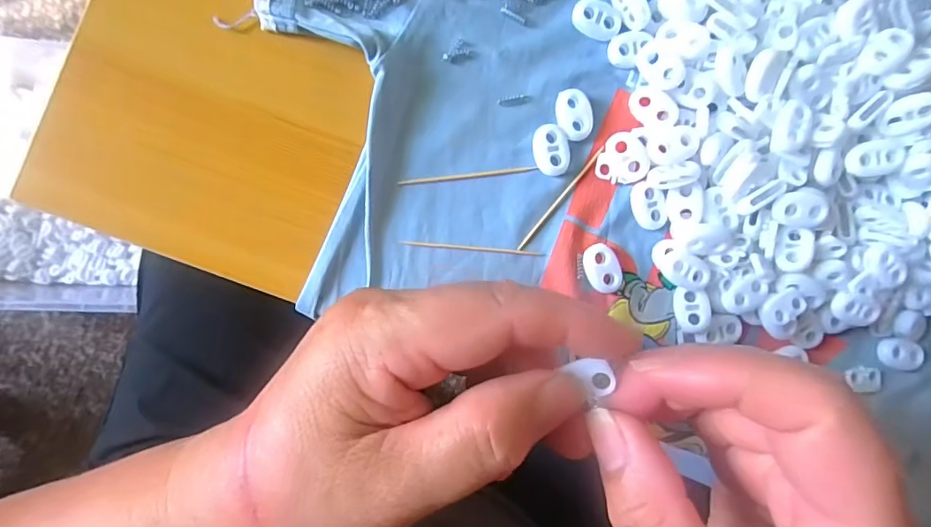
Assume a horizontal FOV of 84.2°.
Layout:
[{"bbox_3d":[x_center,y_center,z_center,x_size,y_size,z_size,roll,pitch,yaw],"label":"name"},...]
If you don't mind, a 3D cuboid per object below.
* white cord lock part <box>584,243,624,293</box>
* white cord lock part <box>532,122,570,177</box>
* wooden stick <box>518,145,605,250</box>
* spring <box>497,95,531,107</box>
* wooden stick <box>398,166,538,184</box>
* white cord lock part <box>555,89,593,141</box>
[{"bbox_3d":[0.062,0.002,0.230,0.016,0.004,0.022,-24,94,-6],"label":"white cord lock part"},{"bbox_3d":[0.038,-0.050,0.227,0.016,0.004,0.022,-6,92,-7],"label":"white cord lock part"},{"bbox_3d":[0.043,-0.029,0.230,0.004,0.004,0.059,40,87,-6],"label":"wooden stick"},{"bbox_3d":[0.022,-0.072,0.227,0.014,0.004,0.004,-12,93,-7],"label":"spring"},{"bbox_3d":[0.002,-0.038,0.224,0.060,0.004,0.004,-8,92,-7],"label":"wooden stick"},{"bbox_3d":[0.048,-0.066,0.228,0.015,0.004,0.022,-4,92,-7],"label":"white cord lock part"}]

